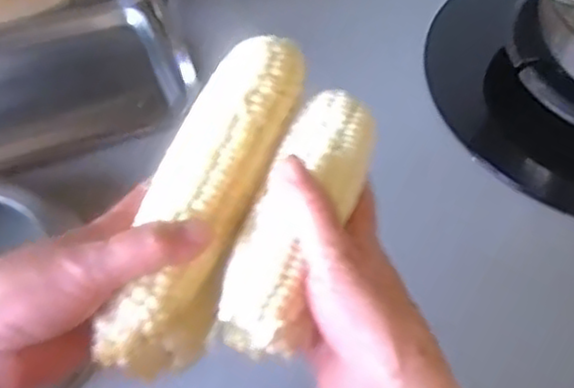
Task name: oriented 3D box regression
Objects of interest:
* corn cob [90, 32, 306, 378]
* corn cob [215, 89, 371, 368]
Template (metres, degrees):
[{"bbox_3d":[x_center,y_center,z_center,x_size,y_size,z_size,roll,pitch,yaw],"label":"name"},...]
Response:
[{"bbox_3d":[-0.038,-0.002,0.352,0.049,0.051,0.185,16,72,13],"label":"corn cob"},{"bbox_3d":[0.008,0.009,0.355,0.043,0.053,0.141,18,67,14],"label":"corn cob"}]

